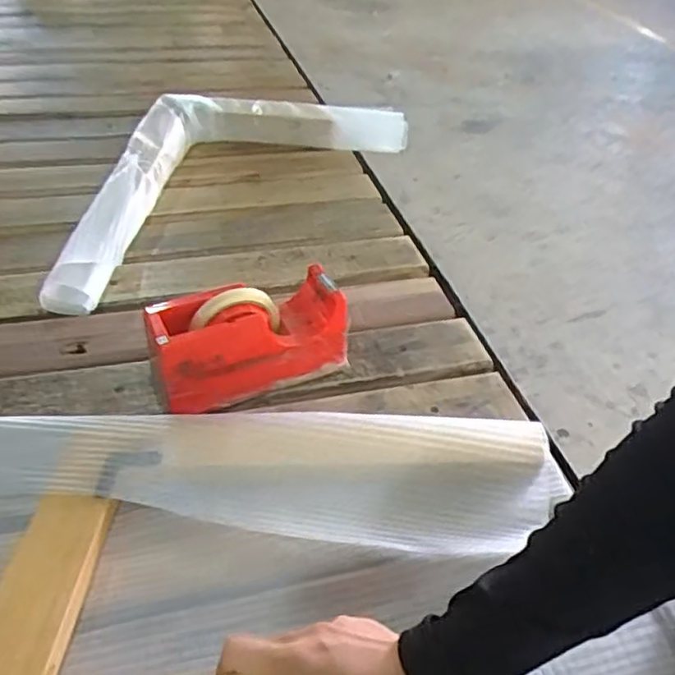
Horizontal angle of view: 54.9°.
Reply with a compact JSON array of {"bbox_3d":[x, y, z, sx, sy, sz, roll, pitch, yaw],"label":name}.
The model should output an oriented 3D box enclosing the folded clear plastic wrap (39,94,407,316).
[{"bbox_3d":[-0.194,-0.265,0.984,0.287,0.074,0.693,27,45,24],"label":"folded clear plastic wrap"}]

